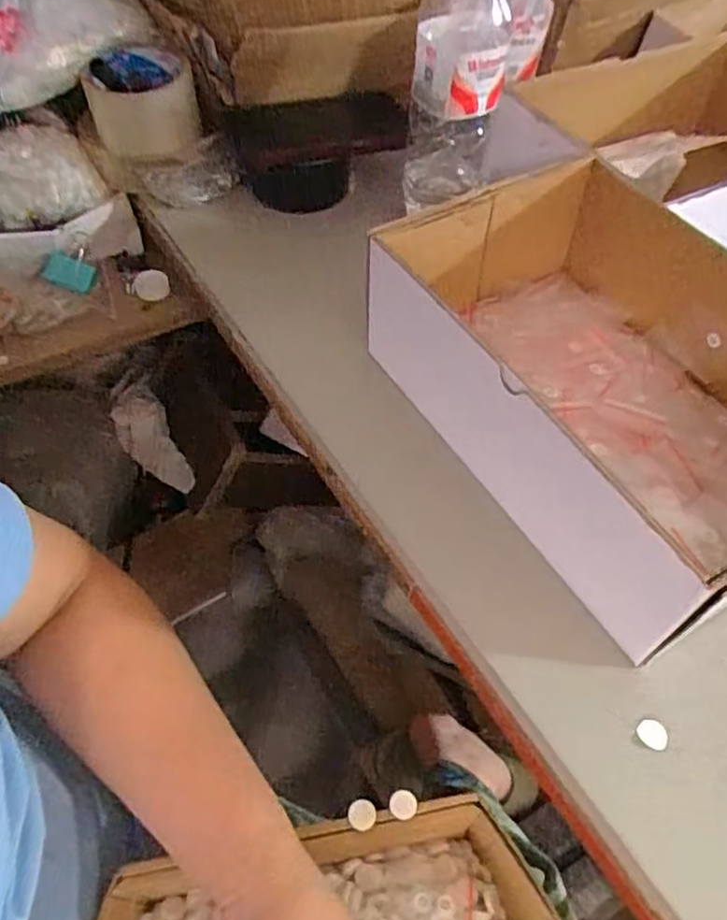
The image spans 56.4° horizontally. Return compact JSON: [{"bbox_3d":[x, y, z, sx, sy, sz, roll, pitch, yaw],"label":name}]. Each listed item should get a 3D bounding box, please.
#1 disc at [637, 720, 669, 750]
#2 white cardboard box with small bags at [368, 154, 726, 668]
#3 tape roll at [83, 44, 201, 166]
[{"bbox_3d":[0.147,0.140,0.345,0.015,0.006,0.013,29,58,18],"label":"disc"},{"bbox_3d":[0.156,-0.052,0.422,0.191,0.104,0.274,-27,59,-20],"label":"white cardboard box with small bags"},{"bbox_3d":[-0.184,-0.300,0.575,0.081,0.064,0.081,-6,54,-6],"label":"tape roll"}]

